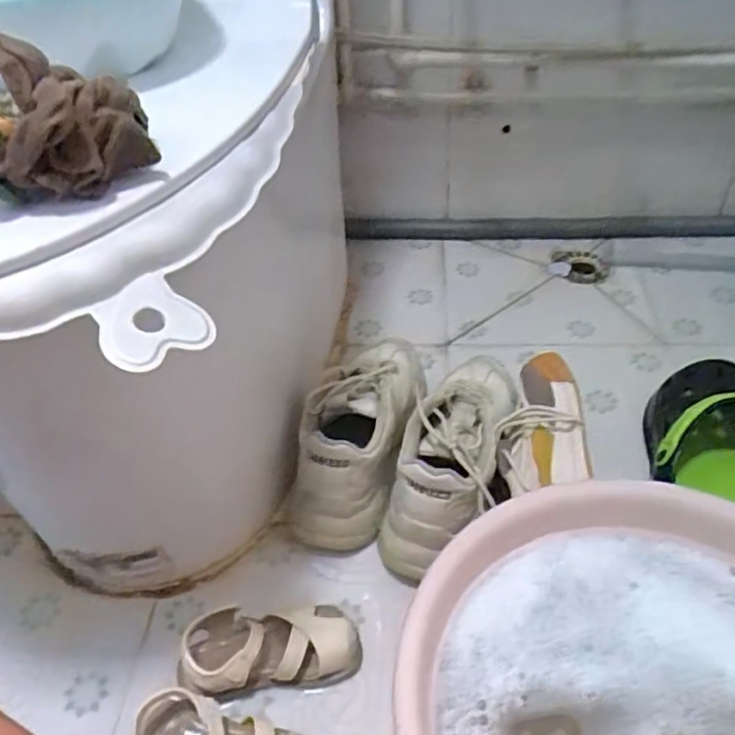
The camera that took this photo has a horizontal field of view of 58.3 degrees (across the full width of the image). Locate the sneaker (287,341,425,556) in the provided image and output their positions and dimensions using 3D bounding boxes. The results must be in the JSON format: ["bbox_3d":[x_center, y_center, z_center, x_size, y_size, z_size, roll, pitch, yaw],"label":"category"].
[{"bbox_3d":[-0.009,0.063,0.741,0.111,0.121,0.267,4,42,10],"label":"sneaker"}]

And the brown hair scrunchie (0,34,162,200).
[{"bbox_3d":[-0.160,-0.131,0.354,0.076,0.067,0.060,-8,41,-4],"label":"brown hair scrunchie"}]

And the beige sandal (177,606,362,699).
[{"bbox_3d":[-0.086,0.246,0.588,0.148,0.051,0.073,-12,42,-9],"label":"beige sandal"}]

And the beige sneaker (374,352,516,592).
[{"bbox_3d":[0.095,0.088,0.704,0.092,0.115,0.273,12,44,18],"label":"beige sneaker"}]

